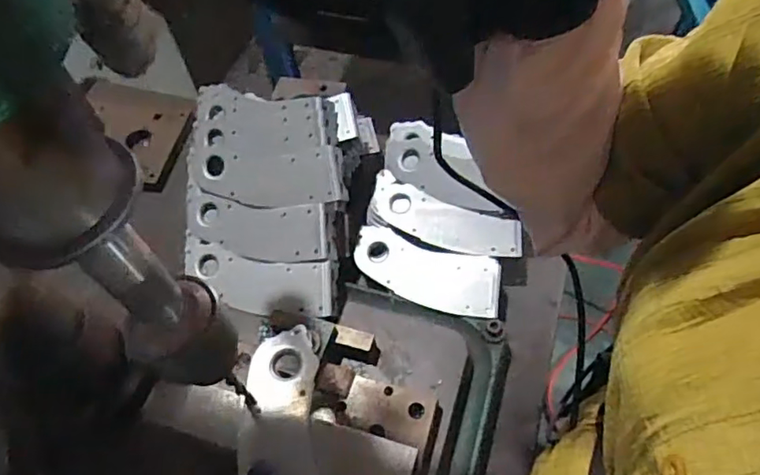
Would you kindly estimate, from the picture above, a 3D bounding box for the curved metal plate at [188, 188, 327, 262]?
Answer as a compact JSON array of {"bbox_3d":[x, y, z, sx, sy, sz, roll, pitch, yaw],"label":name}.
[{"bbox_3d":[-0.143,-0.012,0.644,0.177,0.005,0.067,8,83,17],"label":"curved metal plate"}]

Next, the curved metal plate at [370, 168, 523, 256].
[{"bbox_3d":[0.075,-0.020,0.684,0.189,0.018,0.064,22,62,16],"label":"curved metal plate"}]

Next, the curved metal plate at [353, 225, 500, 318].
[{"bbox_3d":[0.052,0.038,0.661,0.174,0.007,0.074,16,70,17],"label":"curved metal plate"}]

